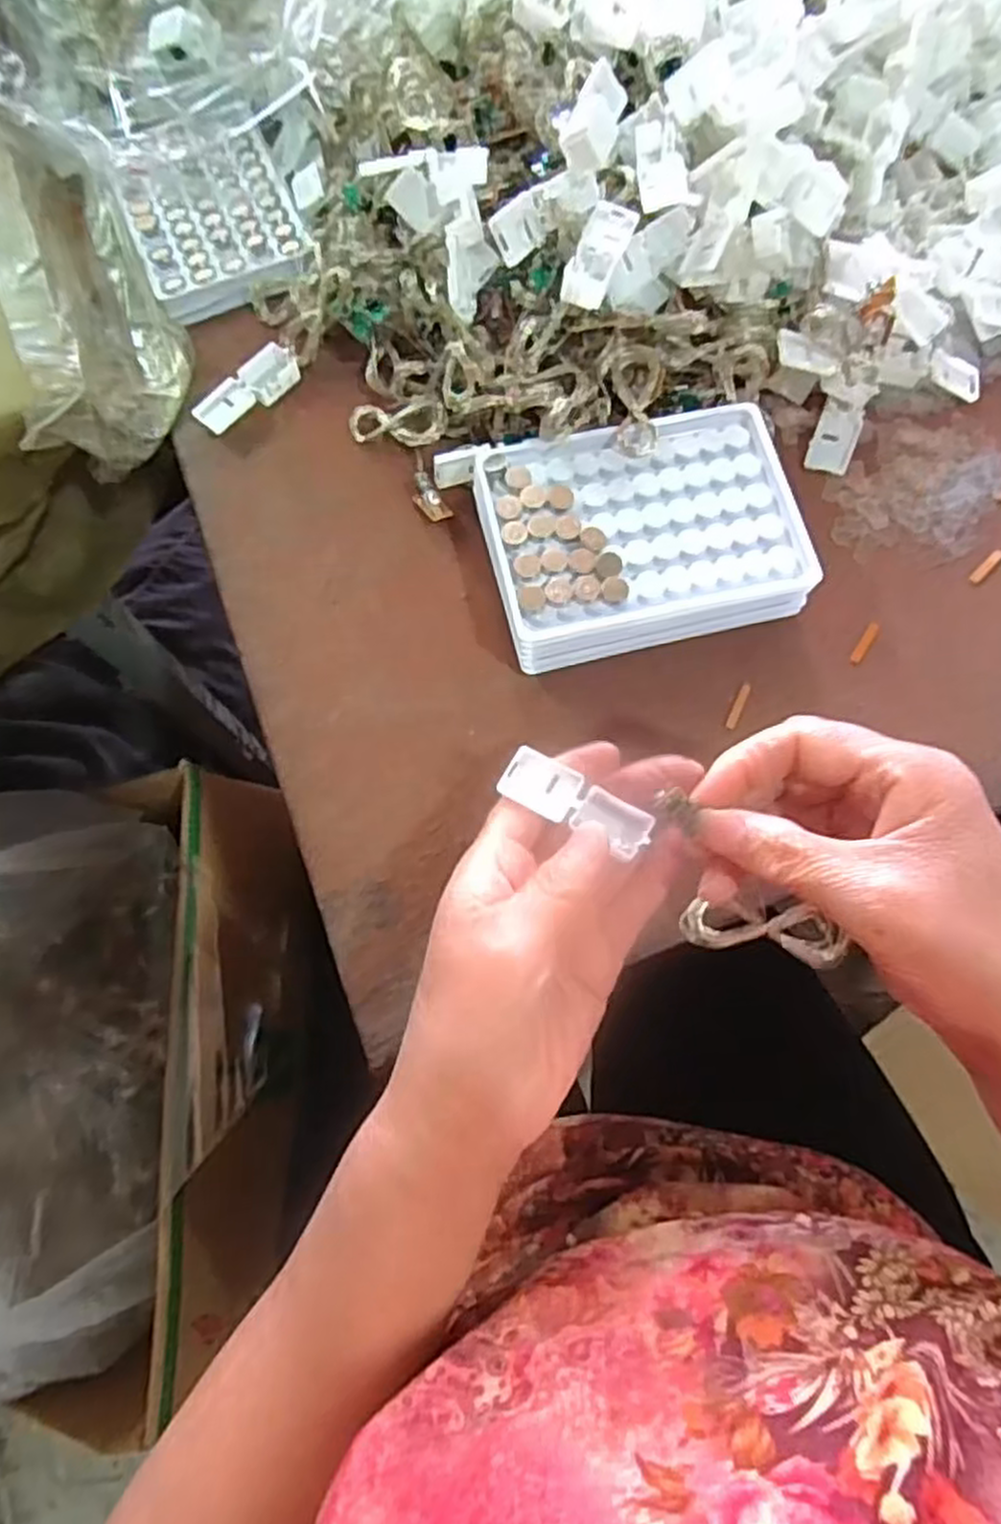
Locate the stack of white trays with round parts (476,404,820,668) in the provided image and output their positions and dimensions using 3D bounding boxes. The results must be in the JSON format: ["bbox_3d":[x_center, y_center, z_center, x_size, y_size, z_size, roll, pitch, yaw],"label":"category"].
[{"bbox_3d":[0.062,-0.101,0.340,0.132,0.031,0.103,-10,75,-2],"label":"stack of white trays with round parts"}]

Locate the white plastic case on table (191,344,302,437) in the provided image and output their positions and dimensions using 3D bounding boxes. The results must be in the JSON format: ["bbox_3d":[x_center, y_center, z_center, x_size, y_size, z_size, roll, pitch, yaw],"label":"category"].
[{"bbox_3d":[-0.128,-0.189,0.392,0.023,0.009,0.058,44,79,11],"label":"white plastic case on table"}]

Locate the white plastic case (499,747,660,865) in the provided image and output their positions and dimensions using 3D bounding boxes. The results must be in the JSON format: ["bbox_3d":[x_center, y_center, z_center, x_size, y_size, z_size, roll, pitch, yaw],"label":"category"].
[{"bbox_3d":[0.026,0.014,0.277,0.054,0.007,0.019,27,81,16],"label":"white plastic case"}]

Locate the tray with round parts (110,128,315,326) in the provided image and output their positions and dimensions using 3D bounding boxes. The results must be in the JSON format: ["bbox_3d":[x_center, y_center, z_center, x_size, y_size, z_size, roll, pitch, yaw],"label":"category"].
[{"bbox_3d":[-0.156,-0.297,0.422,0.085,0.013,0.117,-22,76,-6],"label":"tray with round parts"}]

